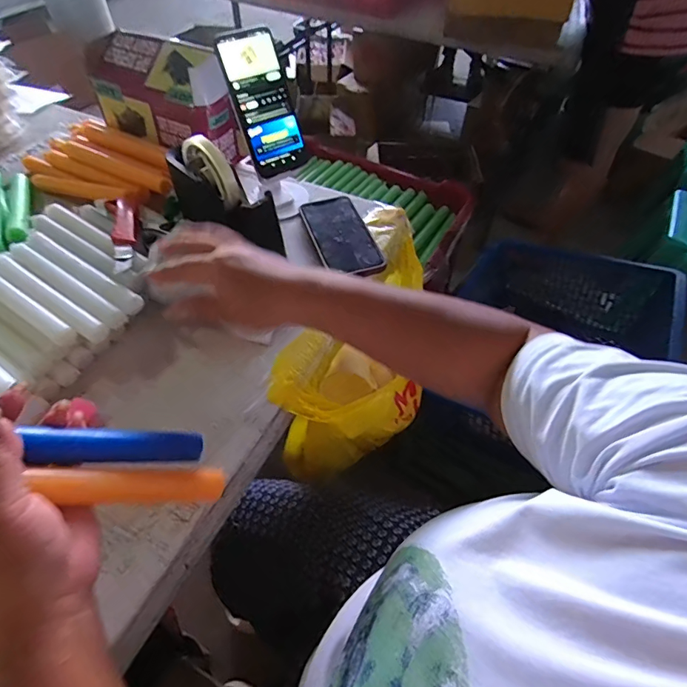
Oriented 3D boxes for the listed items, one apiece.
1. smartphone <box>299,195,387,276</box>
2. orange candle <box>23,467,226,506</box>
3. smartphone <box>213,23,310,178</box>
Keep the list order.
[{"bbox_3d":[-0.004,-0.149,0.586,0.078,0.012,0.165,-15,55,-11],"label":"smartphone"},{"bbox_3d":[-0.169,0.089,0.266,0.203,0.016,0.022,18,38,-44],"label":"orange candle"},{"bbox_3d":[-0.100,-0.304,0.545,0.074,0.162,0.017,-30,30,-21],"label":"smartphone"}]

